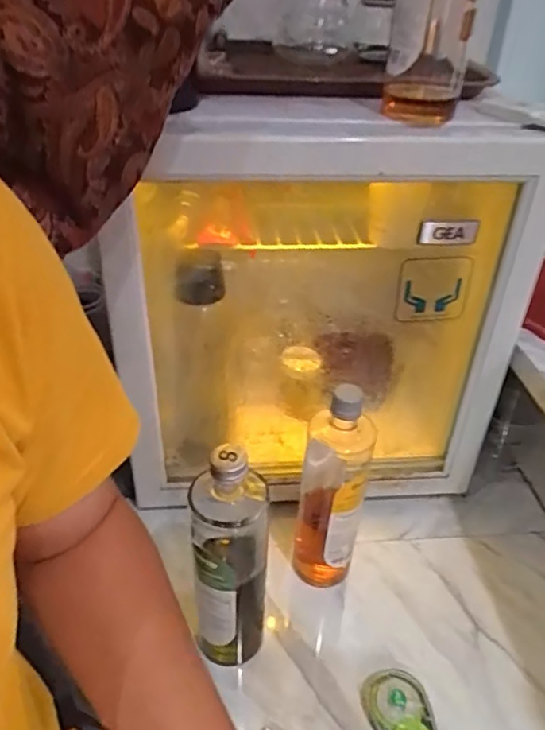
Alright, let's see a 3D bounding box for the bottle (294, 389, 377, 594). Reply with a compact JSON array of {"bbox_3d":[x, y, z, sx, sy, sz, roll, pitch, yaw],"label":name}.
[{"bbox_3d":[0.066,0.134,0.638,0.077,0.267,0.085,6,37,7],"label":"bottle"}]

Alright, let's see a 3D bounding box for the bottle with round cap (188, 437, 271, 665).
[{"bbox_3d":[-0.040,0.192,0.547,0.074,0.266,0.069,0,36,-3],"label":"bottle with round cap"}]

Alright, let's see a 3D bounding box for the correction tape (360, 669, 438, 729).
[{"bbox_3d":[0.126,0.351,0.559,0.060,0.024,0.104,-6,37,-8],"label":"correction tape"}]

